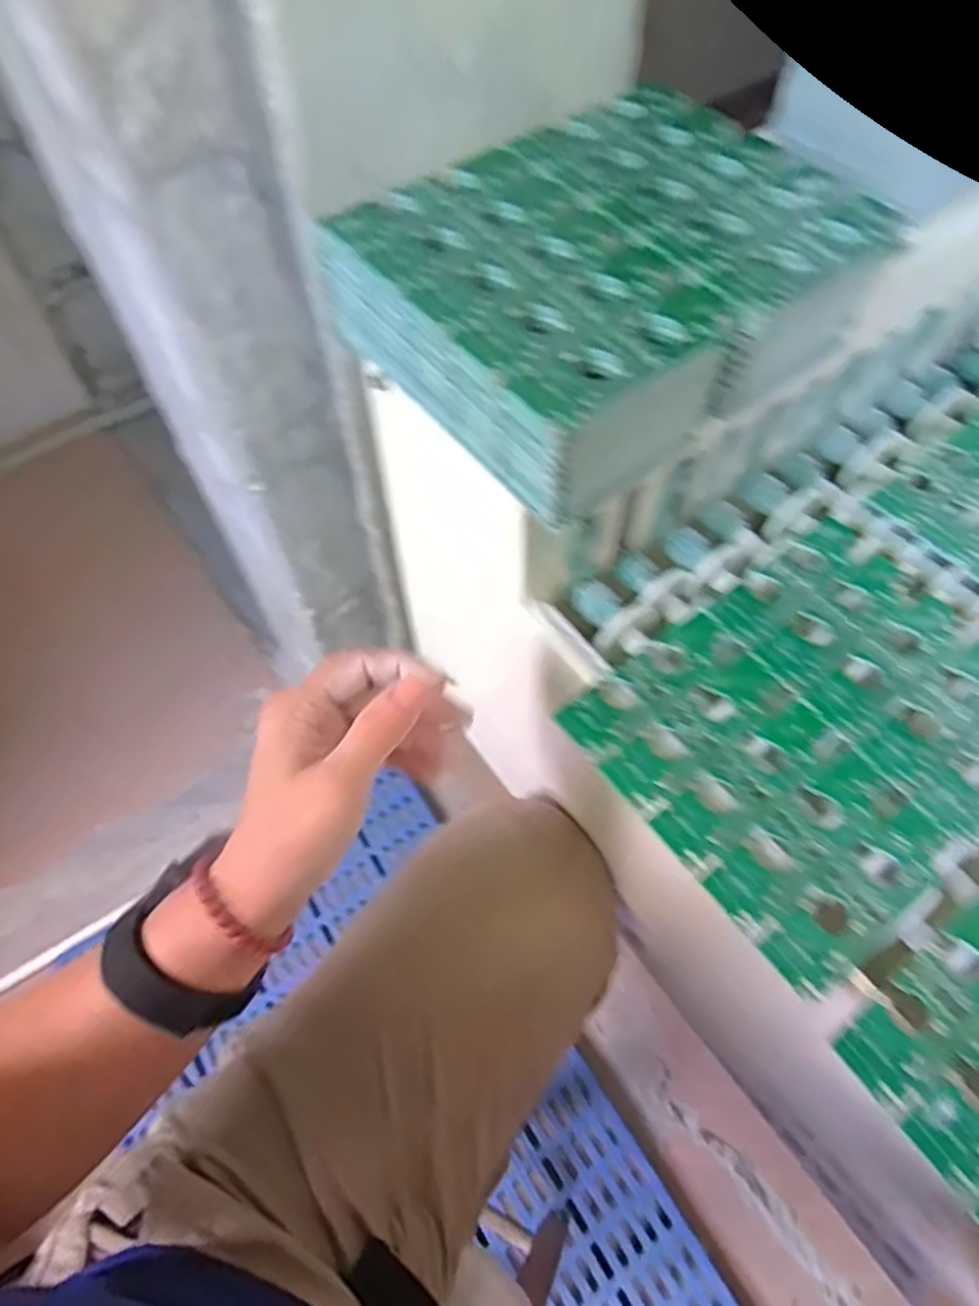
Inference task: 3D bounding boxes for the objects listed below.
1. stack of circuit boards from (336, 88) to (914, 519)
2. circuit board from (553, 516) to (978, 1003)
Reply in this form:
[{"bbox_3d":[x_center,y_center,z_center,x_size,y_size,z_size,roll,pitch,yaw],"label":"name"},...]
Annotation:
[{"bbox_3d":[0.055,-0.174,0.360,0.208,0.056,0.162,-33,64,-18],"label":"stack of circuit boards"},{"bbox_3d":[0.166,0.031,0.378,0.208,0.005,0.165,-34,66,-17],"label":"circuit board"}]

